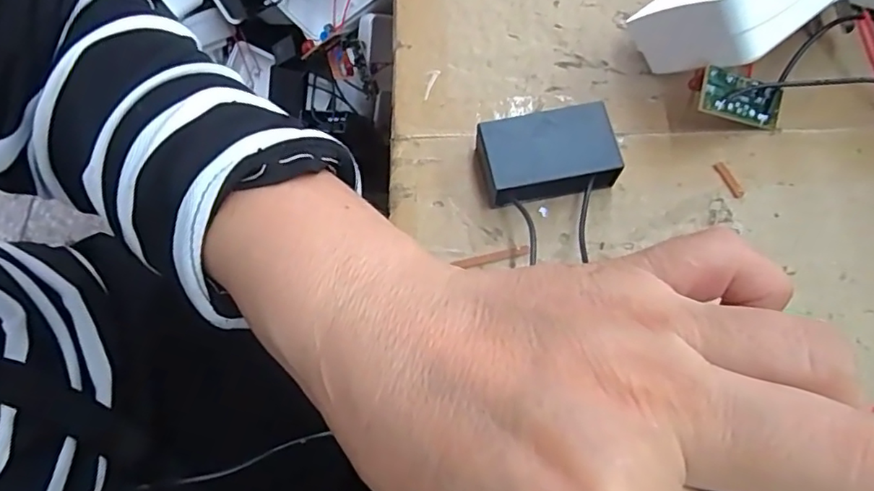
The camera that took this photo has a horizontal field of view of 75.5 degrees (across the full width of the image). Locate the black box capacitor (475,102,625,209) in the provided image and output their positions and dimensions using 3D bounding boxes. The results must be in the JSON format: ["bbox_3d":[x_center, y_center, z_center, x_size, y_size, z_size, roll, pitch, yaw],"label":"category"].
[{"bbox_3d":[0.041,-0.032,0.212,0.048,0.019,0.030,-10,68,-1],"label":"black box capacitor"}]

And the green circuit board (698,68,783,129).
[{"bbox_3d":[0.115,-0.055,0.213,0.044,0.006,0.016,5,104,-27],"label":"green circuit board"}]

